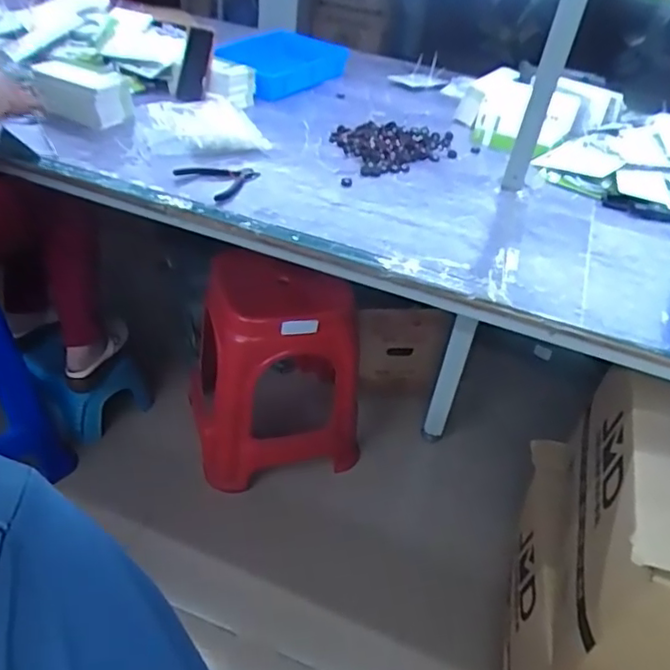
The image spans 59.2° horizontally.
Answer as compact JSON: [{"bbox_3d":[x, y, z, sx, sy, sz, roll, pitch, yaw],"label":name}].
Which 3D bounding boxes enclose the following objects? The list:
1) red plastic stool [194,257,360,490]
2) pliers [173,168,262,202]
[{"bbox_3d":[-0.148,0.070,1.409,0.368,0.490,0.314,-7,41,-18],"label":"red plastic stool"},{"bbox_3d":[-0.200,-0.283,1.070,0.128,0.011,0.131,35,46,29],"label":"pliers"}]

